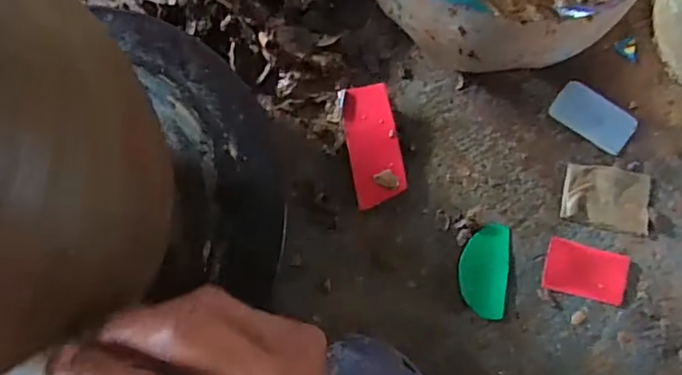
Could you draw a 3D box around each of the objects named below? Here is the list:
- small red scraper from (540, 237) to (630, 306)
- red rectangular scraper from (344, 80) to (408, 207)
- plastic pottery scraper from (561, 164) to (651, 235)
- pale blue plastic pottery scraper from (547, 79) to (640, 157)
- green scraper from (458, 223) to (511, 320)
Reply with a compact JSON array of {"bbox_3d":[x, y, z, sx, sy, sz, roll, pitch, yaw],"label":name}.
[{"bbox_3d":[0.225,0.077,0.535,0.072,0.009,0.046,14,82,3],"label":"small red scraper"},{"bbox_3d":[0.031,-0.039,0.548,0.047,0.006,0.109,-10,88,1],"label":"red rectangular scraper"},{"bbox_3d":[0.249,0.009,0.546,0.079,0.008,0.055,10,82,2],"label":"plastic pottery scraper"},{"bbox_3d":[0.240,-0.066,0.556,0.075,0.012,0.042,36,83,6],"label":"pale blue plastic pottery scraper"},{"bbox_3d":[0.131,0.075,0.535,0.045,0.004,0.084,8,78,-4],"label":"green scraper"}]

